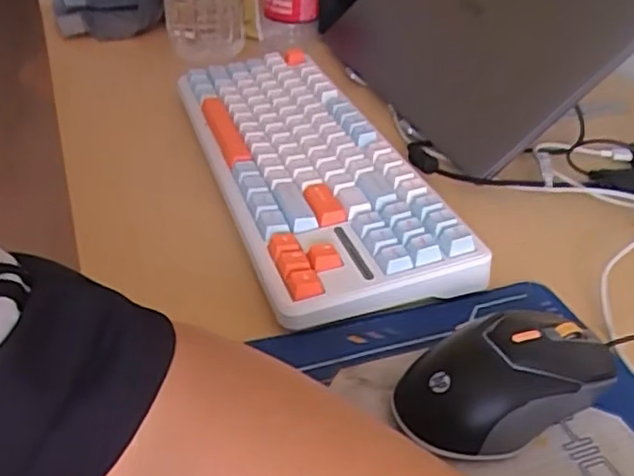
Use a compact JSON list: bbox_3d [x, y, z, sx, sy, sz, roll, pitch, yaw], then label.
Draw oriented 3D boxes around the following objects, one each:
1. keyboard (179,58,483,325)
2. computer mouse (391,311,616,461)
[{"bbox_3d":[-0.019,-0.072,0.520,0.138,0.035,0.378,-11,38,-17],"label":"keyboard"},{"bbox_3d":[0.092,0.069,0.325,0.111,0.040,0.064,-17,40,-23],"label":"computer mouse"}]

